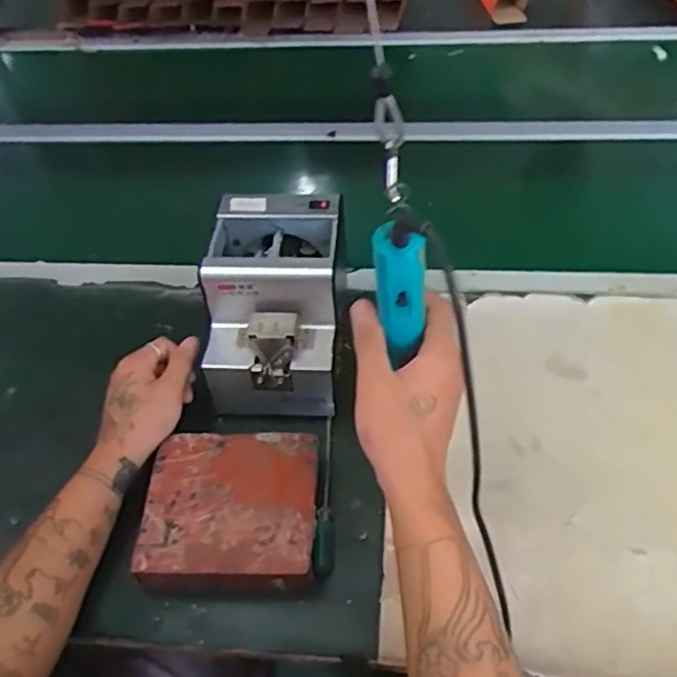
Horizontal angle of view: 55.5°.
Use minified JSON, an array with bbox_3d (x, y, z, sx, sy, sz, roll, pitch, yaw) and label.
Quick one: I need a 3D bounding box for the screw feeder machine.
[{"bbox_3d":[-0.061,-0.035,0.636,0.123,0.140,0.165,-1,47,5],"label":"screw feeder machine"}]

